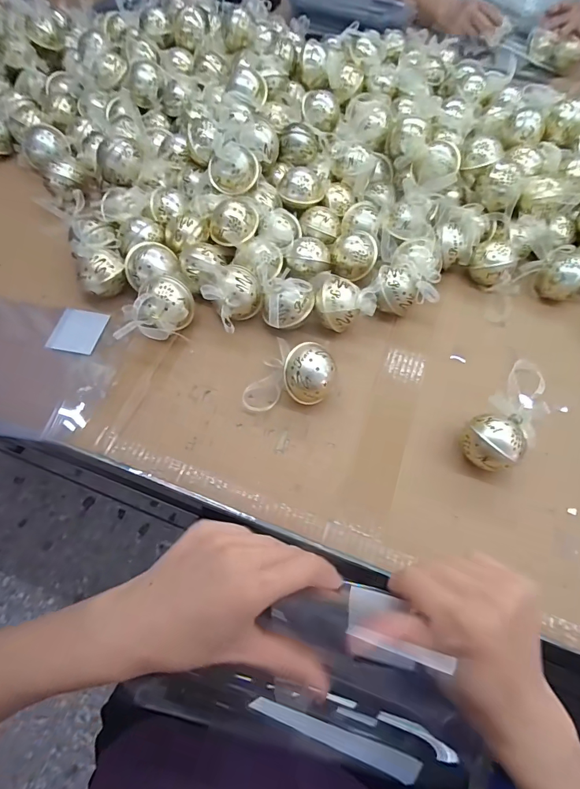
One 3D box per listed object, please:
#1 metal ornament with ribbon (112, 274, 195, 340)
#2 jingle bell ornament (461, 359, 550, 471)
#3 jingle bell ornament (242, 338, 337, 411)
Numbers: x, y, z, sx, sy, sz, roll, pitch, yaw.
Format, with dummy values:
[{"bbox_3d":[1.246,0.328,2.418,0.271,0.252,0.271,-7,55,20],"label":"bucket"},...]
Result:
[{"bbox_3d":[-0.140,-0.081,0.430,0.058,0.058,0.085,15,59,6],"label":"metal ornament with ribbon"},{"bbox_3d":[0.205,0.027,0.380,0.053,0.067,0.107,39,64,19],"label":"jingle bell ornament"},{"bbox_3d":[0.002,-0.017,0.409,0.075,0.061,0.081,1,64,-2],"label":"jingle bell ornament"}]

